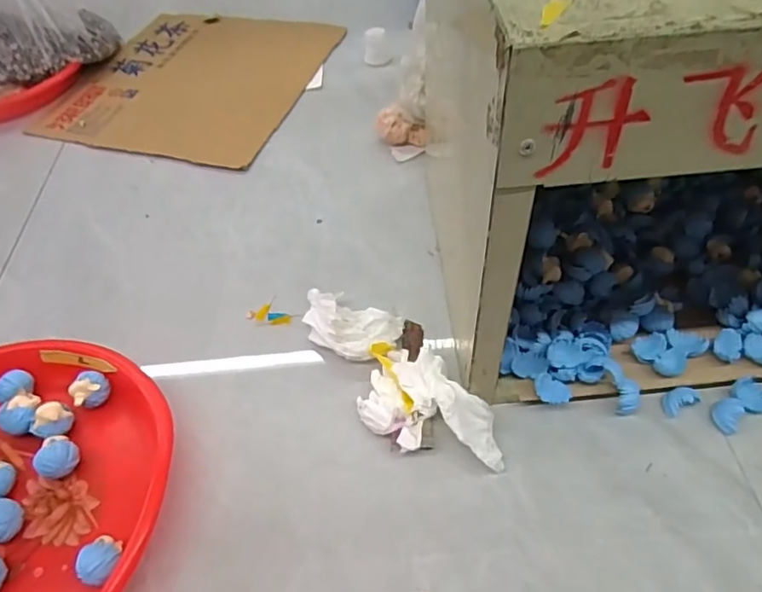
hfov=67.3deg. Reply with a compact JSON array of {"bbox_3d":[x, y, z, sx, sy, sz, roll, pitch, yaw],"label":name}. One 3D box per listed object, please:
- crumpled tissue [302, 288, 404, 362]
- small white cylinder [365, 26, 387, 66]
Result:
[{"bbox_3d":[-0.027,0.024,0.472,0.081,0.033,0.048,10,52,14],"label":"crumpled tissue"},{"bbox_3d":[-0.008,-0.332,0.764,0.029,0.040,0.029,-3,50,3],"label":"small white cylinder"}]

